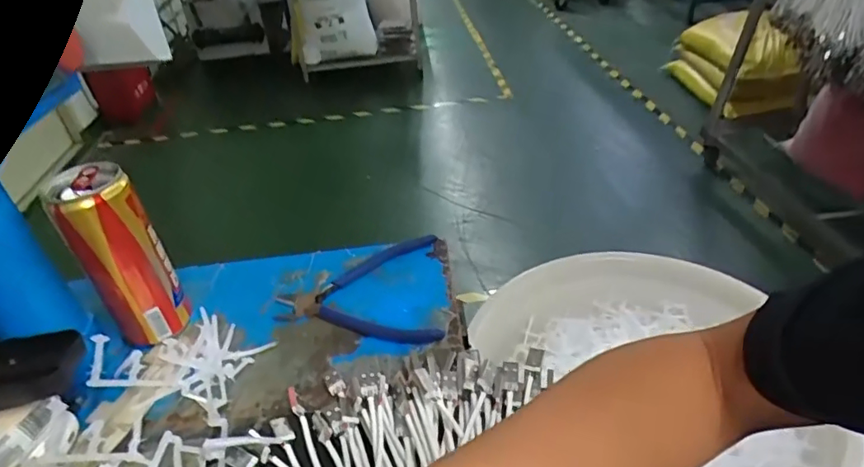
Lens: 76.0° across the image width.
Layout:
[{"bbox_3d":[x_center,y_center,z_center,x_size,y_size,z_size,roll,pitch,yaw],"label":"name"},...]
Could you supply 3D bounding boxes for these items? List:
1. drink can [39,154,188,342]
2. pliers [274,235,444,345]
[{"bbox_3d":[-0.239,0.019,0.431,0.057,0.137,0.049,-30,42,-29],"label":"drink can"},{"bbox_3d":[-0.064,0.051,0.484,0.139,0.008,0.125,-6,36,0],"label":"pliers"}]

